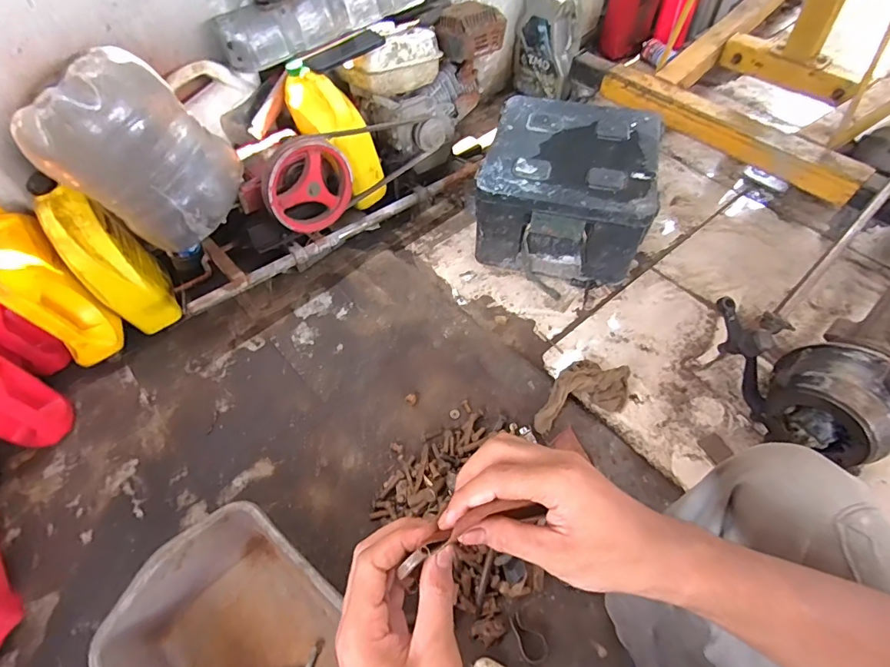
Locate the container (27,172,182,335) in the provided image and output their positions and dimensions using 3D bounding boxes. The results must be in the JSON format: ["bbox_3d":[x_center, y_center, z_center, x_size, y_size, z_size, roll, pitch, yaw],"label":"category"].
[{"bbox_3d":[-0.699,-0.153,0.973,0.108,0.319,0.172,-26,58,-14],"label":"container"}]

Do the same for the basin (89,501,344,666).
[{"bbox_3d":[-0.282,0.448,0.649,0.349,0.125,0.269,31,62,22],"label":"basin"}]

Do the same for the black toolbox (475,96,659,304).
[{"bbox_3d":[0.292,-0.350,1.116,0.361,0.233,0.386,12,57,11],"label":"black toolbox"}]

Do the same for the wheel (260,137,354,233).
[{"bbox_3d":[-0.287,-0.308,0.964,0.192,0.181,0.041,-40,62,-22],"label":"wheel"}]

